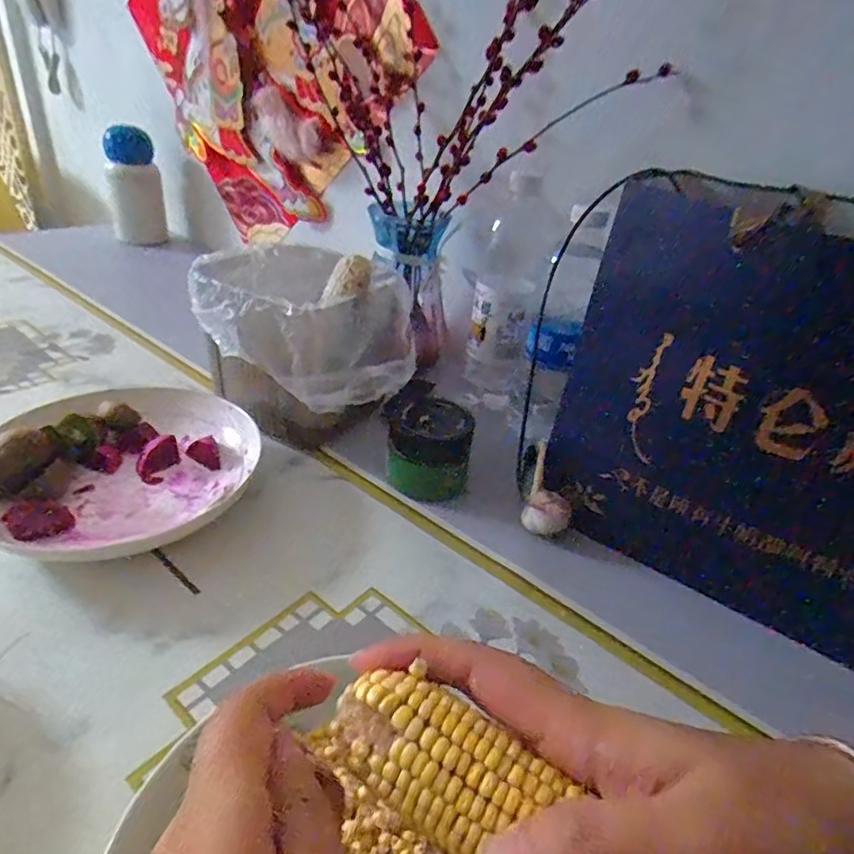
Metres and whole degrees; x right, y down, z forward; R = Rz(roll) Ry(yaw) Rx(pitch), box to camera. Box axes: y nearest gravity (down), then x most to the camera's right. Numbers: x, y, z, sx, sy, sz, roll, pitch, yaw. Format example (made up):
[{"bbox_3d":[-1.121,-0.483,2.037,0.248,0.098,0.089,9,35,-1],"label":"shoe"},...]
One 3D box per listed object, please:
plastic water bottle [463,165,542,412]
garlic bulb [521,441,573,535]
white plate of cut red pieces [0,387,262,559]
[{"bbox_3d":[0.078,-0.132,0.592,0.061,0.226,0.076,7,33,0],"label":"plastic water bottle"},{"bbox_3d":[0.100,0.058,0.456,0.038,0.068,0.033,13,33,9],"label":"garlic bulb"},{"bbox_3d":[-0.252,0.026,0.462,0.204,0.051,0.181,-18,40,-33],"label":"white plate of cut red pieces"}]

